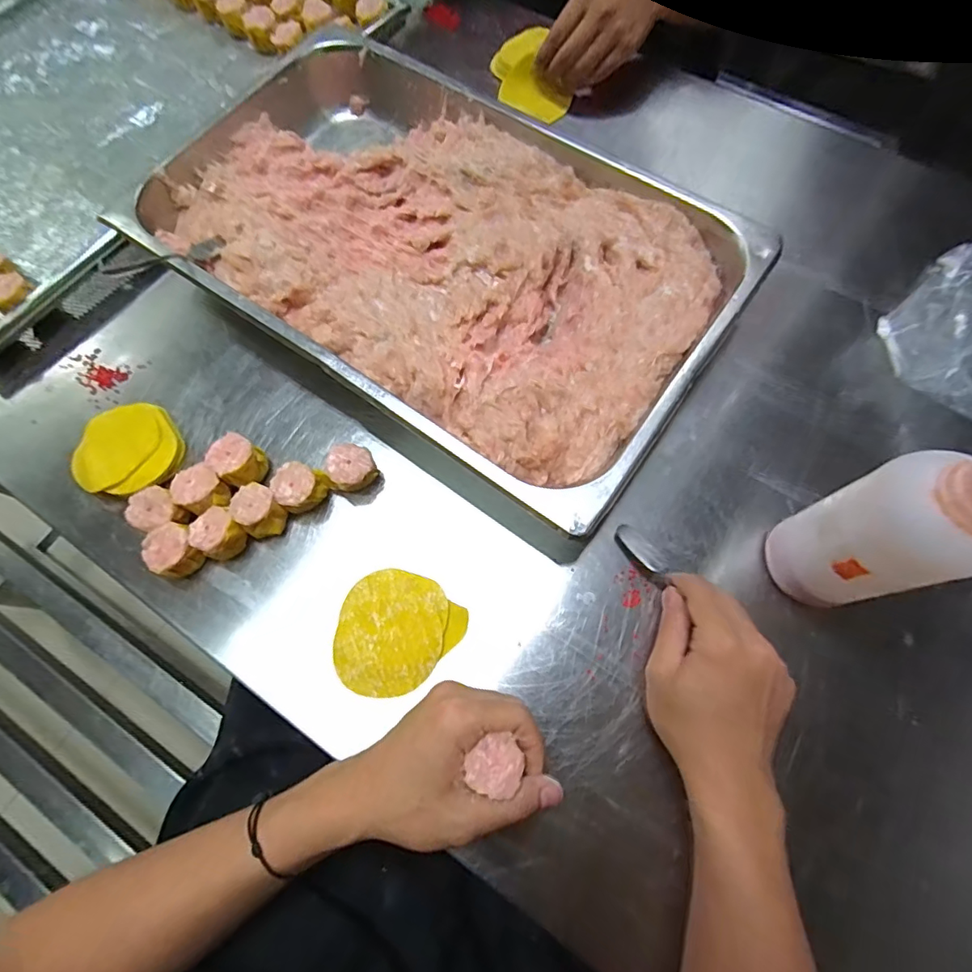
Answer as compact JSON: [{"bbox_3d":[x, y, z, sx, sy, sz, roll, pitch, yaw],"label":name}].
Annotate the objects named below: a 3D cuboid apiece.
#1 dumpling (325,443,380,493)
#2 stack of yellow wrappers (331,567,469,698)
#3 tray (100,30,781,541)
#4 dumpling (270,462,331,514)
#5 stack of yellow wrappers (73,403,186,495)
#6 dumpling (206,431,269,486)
[{"bbox_3d":[-0.110,-0.014,0.430,0.036,0.035,0.034,0,71,1],"label":"dumpling"},{"bbox_3d":[-0.072,0.111,0.395,0.085,0.007,0.094,40,76,14],"label":"stack of yellow wrappers"},{"bbox_3d":[-0.049,-0.221,0.483,0.525,0.068,0.330,34,75,12],"label":"tray"},{"bbox_3d":[-0.153,0.004,0.425,0.038,0.031,0.037,0,71,1],"label":"dumpling"},{"bbox_3d":[-0.312,-0.032,0.448,0.090,0.015,0.082,1,71,2],"label":"stack of yellow wrappers"},{"bbox_3d":[-0.207,-0.019,0.434,0.037,0.035,0.037,0,71,1],"label":"dumpling"}]

